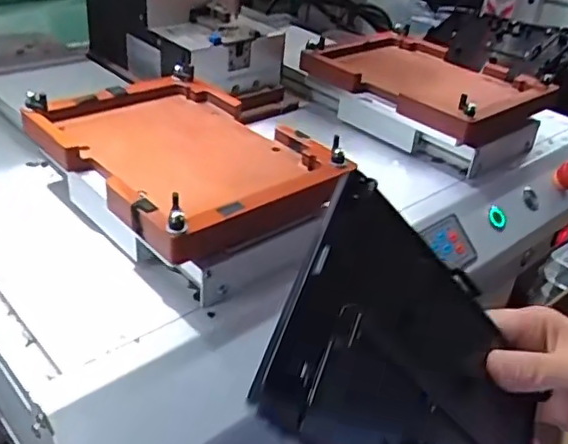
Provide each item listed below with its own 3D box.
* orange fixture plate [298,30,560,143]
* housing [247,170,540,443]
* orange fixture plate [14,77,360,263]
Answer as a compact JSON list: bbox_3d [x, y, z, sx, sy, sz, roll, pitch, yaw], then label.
[{"bbox_3d":[0.144,-0.154,0.643,0.160,0.026,0.220,-23,42,-37],"label":"orange fixture plate"},{"bbox_3d":[0.066,0.077,0.291,0.016,0.178,0.130,-20,34,46],"label":"housing"},{"bbox_3d":[-0.080,-0.051,0.471,0.157,0.043,0.227,-25,43,-39],"label":"orange fixture plate"}]

